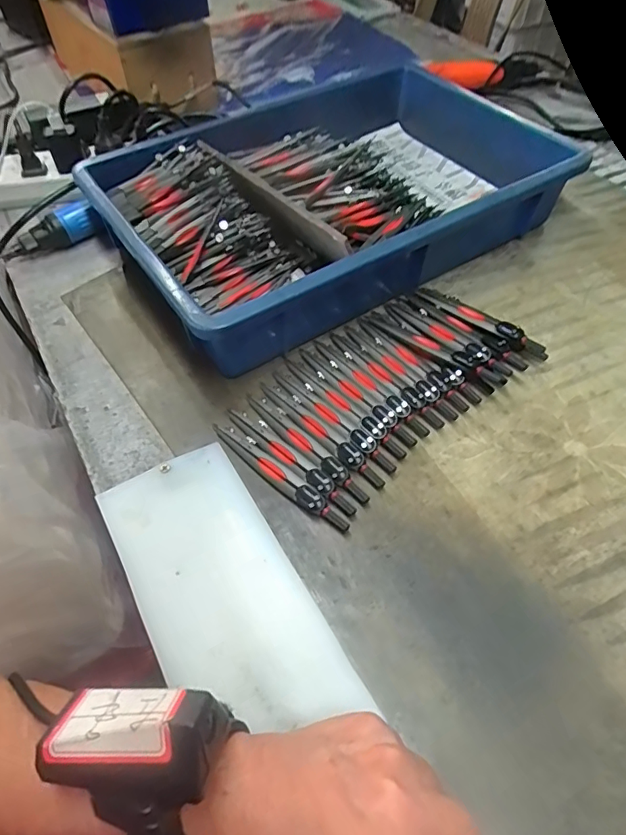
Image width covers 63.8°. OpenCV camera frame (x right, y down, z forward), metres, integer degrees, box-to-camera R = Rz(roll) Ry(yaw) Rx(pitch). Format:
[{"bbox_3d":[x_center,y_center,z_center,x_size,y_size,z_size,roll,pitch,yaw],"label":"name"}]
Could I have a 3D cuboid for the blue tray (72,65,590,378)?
[{"bbox_3d":[0.021,-0.231,0.509,0.433,0.074,0.288,-28,60,-20],"label":"blue tray"}]

